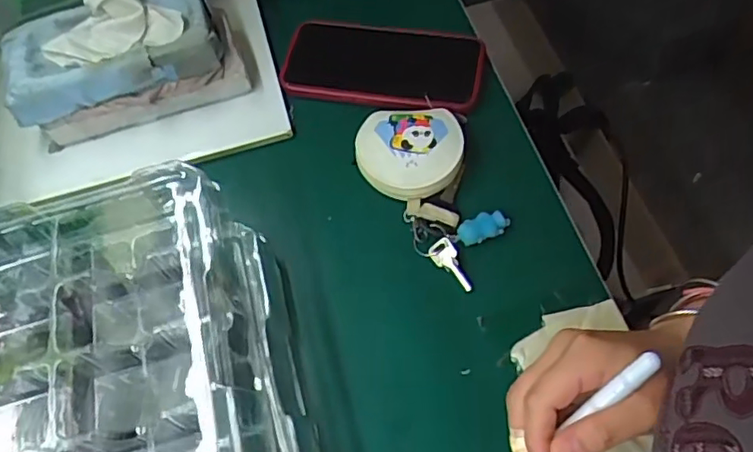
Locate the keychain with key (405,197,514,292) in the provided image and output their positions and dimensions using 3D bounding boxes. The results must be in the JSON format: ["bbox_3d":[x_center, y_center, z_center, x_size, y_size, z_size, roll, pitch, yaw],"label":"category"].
[{"bbox_3d":[0.052,0.005,0.438,0.070,0.019,0.057,27,67,18],"label":"keychain with key"}]

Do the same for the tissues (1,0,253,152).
[{"bbox_3d":[-0.200,-0.137,0.479,0.175,0.070,0.087,-14,61,-2],"label":"tissues"}]

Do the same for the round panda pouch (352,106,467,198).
[{"bbox_3d":[0.027,-0.053,0.464,0.082,0.039,0.071,-7,62,3],"label":"round panda pouch"}]

